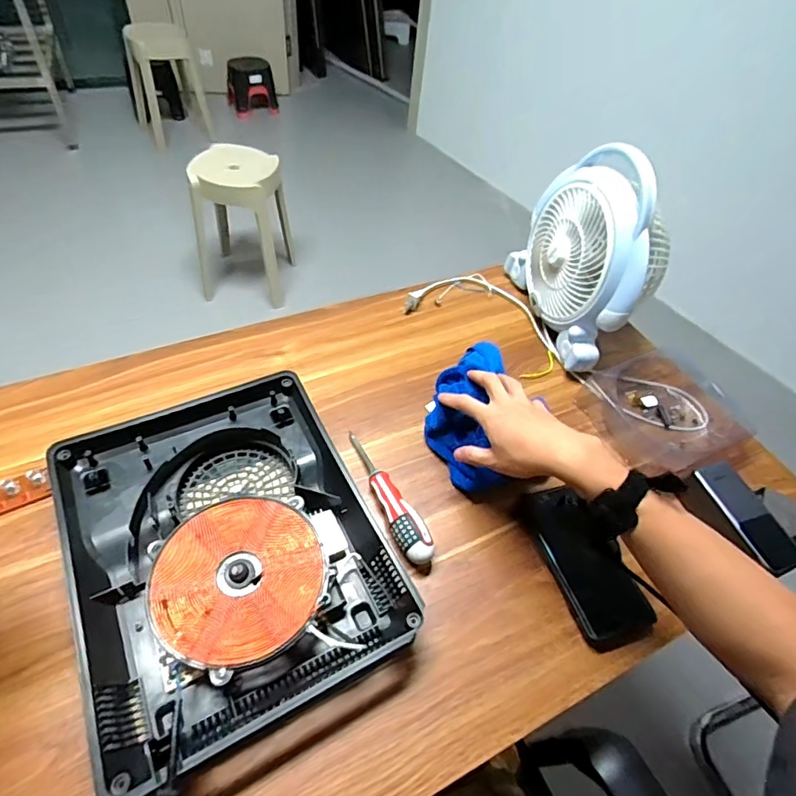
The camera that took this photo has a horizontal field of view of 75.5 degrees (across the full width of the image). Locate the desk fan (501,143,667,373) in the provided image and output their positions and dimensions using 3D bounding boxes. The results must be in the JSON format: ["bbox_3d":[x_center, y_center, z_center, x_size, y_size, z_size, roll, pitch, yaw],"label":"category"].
[{"bbox_3d":[0.283,-0.214,0.742,0.121,0.237,0.273,-8,51,-13],"label":"desk fan"}]

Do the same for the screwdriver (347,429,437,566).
[{"bbox_3d":[-0.014,0.104,0.579,0.031,0.033,0.182,-18,54,-21],"label":"screwdriver"}]

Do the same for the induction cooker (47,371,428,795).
[{"bbox_3d":[-0.171,0.138,0.516,0.267,0.056,0.341,-19,54,-22],"label":"induction cooker"}]

